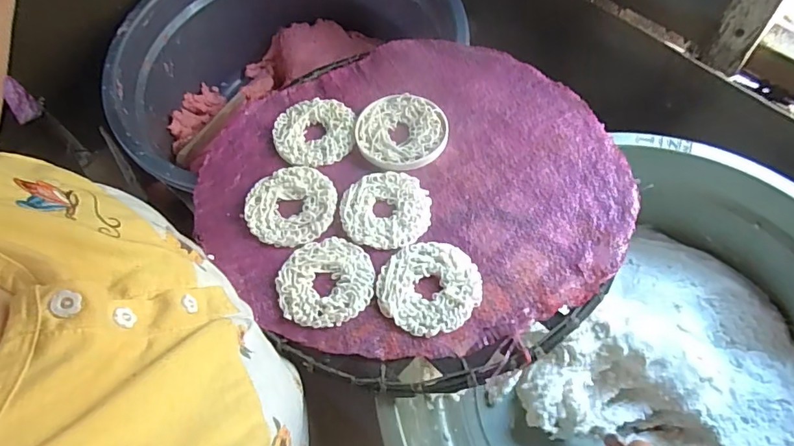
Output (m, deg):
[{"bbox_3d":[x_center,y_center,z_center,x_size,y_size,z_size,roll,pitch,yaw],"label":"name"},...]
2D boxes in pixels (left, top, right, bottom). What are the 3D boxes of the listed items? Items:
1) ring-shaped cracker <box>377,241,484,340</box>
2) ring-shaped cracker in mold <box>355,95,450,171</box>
[{"bbox_3d":[0.026,0.051,0.398,0.079,0.007,0.078,-2,61,4],"label":"ring-shaped cracker"},{"bbox_3d":[0.004,-0.089,0.479,0.087,0.010,0.084,-2,61,4],"label":"ring-shaped cracker in mold"}]

